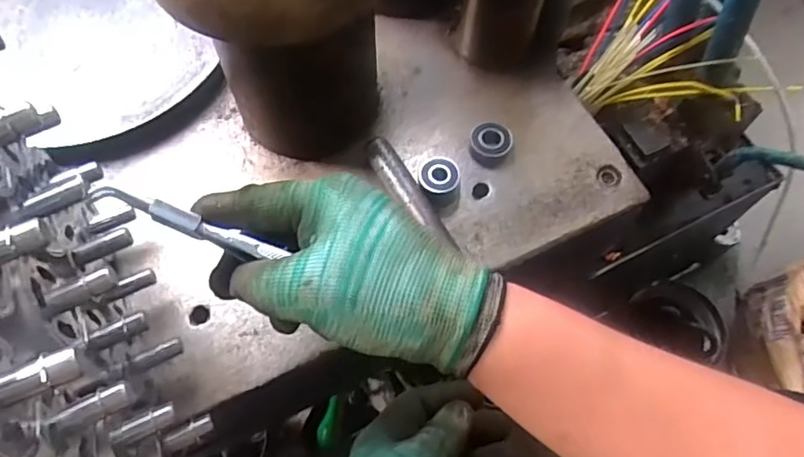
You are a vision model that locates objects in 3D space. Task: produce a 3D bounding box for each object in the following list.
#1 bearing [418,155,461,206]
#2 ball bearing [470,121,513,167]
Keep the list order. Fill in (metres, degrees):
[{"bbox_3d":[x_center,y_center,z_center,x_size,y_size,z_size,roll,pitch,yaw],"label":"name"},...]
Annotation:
[{"bbox_3d":[0.029,-0.035,0.438,0.029,0.022,0.031,0,64,-1],"label":"bearing"},{"bbox_3d":[0.071,-0.069,0.458,0.031,0.011,0.038,-4,64,-3],"label":"ball bearing"}]

